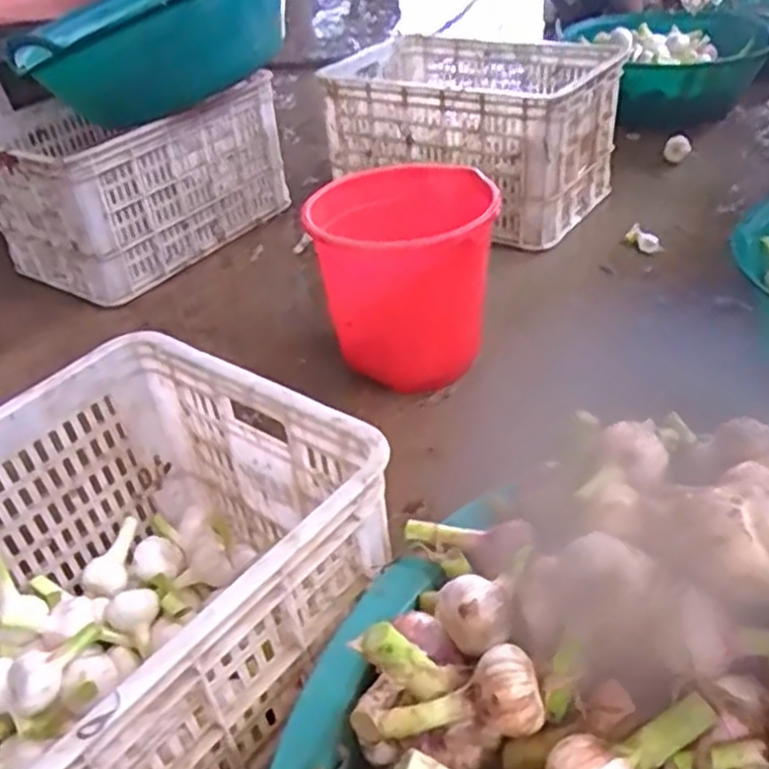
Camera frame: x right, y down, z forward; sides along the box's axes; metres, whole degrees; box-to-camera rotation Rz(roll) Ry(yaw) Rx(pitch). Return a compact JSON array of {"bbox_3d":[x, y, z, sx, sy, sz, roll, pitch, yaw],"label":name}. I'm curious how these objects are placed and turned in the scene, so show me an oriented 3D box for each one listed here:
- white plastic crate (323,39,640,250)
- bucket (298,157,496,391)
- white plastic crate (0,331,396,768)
[{"bbox_3d":[0.179,-0.533,1.589,0.549,0.269,0.413,14,43,23],"label":"white plastic crate"},{"bbox_3d":[0.039,-0.164,1.132,0.257,0.235,0.277,-4,39,3],"label":"bucket"},{"bbox_3d":[-0.276,0.224,0.628,0.364,0.244,0.525,22,47,31],"label":"white plastic crate"}]

